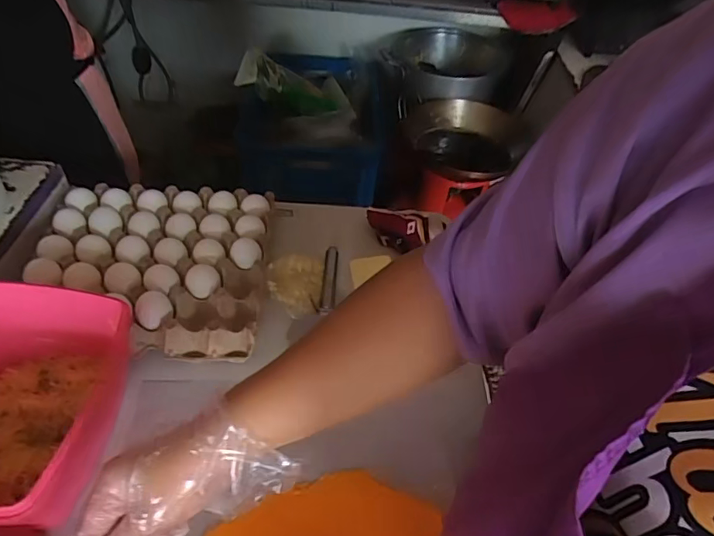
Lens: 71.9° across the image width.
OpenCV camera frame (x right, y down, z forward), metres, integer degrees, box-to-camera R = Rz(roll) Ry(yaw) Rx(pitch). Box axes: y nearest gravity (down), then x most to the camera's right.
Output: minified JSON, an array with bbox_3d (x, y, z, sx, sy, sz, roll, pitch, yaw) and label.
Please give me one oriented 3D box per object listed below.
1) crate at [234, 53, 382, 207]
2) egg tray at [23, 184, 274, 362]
[{"bbox_3d":[-0.114,-0.403,1.359,0.354,0.194,0.515,5,46,0],"label":"crate"},{"bbox_3d":[-0.260,-0.009,0.638,0.270,0.054,0.259,1,46,-4],"label":"egg tray"}]

